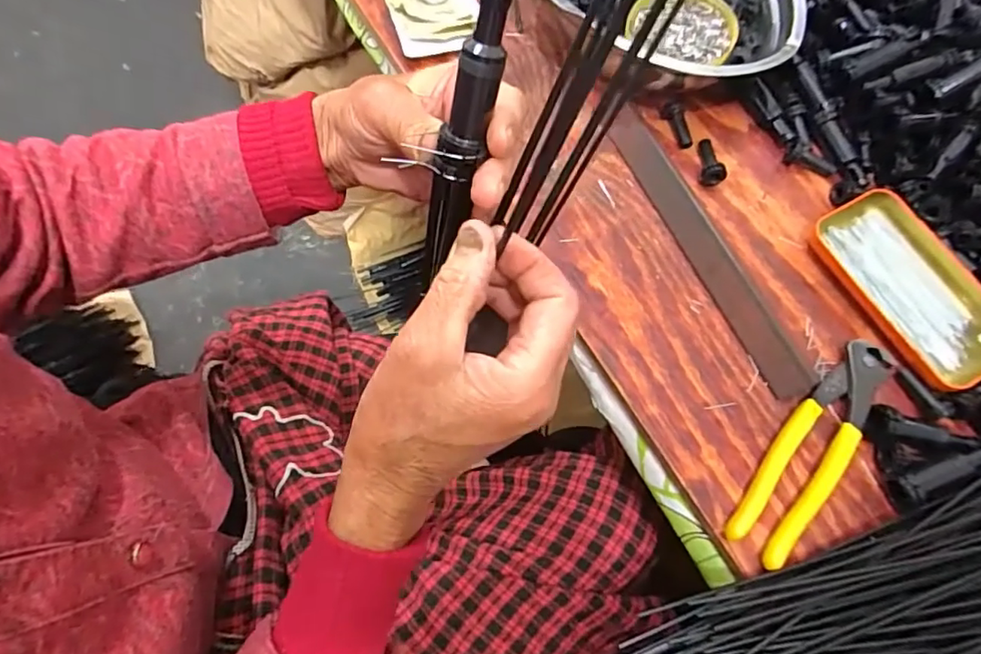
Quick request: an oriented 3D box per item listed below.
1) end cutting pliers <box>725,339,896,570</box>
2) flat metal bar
[{"bbox_3d":[0.206,0.074,0.358,0.038,0.012,0.163,38,72,12],"label":"end cutting pliers"},{"bbox_3d":[0.156,-0.061,0.410,0.030,0.010,0.243,-23,71,-10],"label":"flat metal bar"}]

